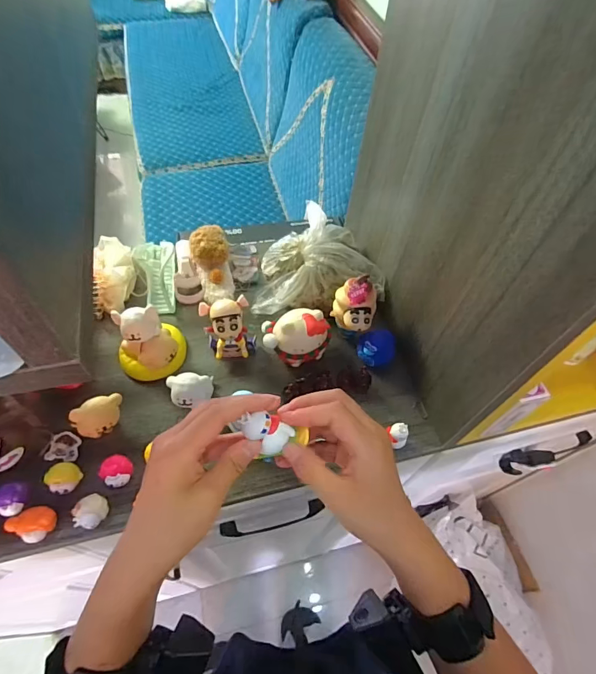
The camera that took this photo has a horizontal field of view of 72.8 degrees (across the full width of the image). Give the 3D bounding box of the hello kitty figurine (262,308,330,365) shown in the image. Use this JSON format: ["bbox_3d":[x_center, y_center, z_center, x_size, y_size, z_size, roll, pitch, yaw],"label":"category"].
[{"bbox_3d":[-0.001,0.001,0.466,0.075,0.054,0.049,5,56,-1],"label":"hello kitty figurine"}]

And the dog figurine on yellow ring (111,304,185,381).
[{"bbox_3d":[-0.165,0.005,0.450,0.071,0.068,0.061,-22,60,-18],"label":"dog figurine on yellow ring"}]

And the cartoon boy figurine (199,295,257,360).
[{"bbox_3d":[-0.079,-0.009,0.463,0.055,0.061,0.043,-11,58,-12],"label":"cartoon boy figurine"}]

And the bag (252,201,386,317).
[{"bbox_3d":[0.026,-0.105,0.526,0.155,0.072,0.130,-1,56,-5],"label":"bag"}]

